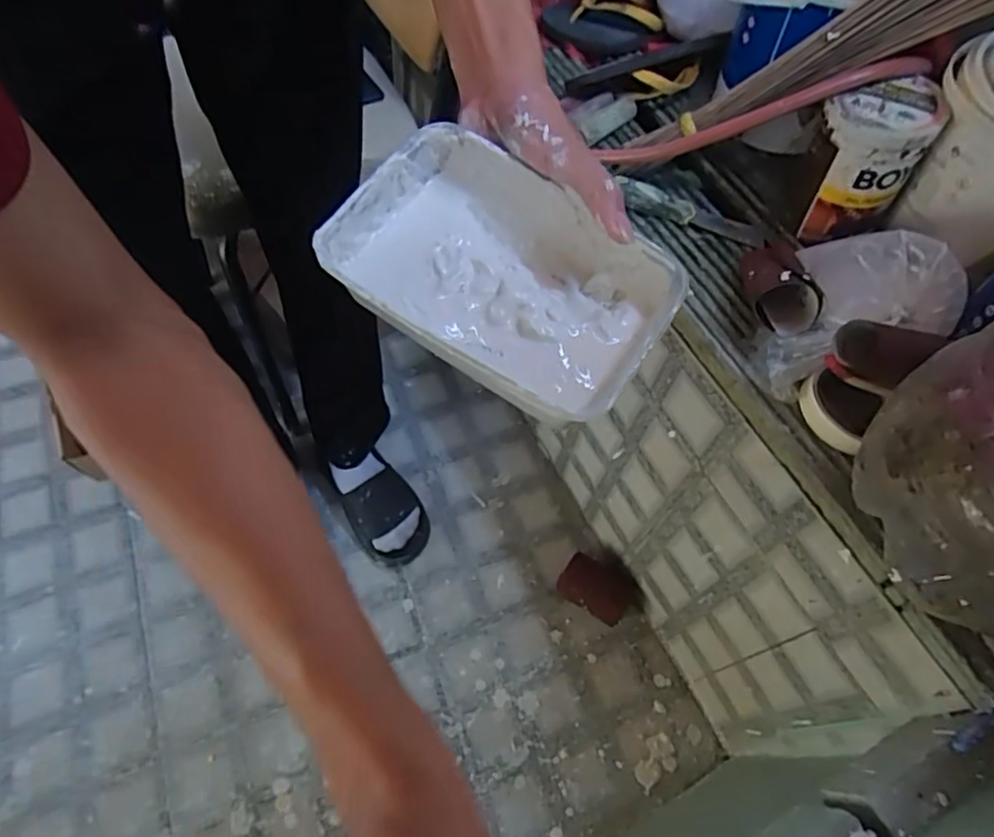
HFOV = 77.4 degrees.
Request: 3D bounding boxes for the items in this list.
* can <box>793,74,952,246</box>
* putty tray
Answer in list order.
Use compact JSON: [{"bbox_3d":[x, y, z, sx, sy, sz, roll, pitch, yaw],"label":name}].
[{"bbox_3d":[0.375,-0.264,0.648,0.098,0.149,0.098,3,60,-5],"label":"can"},{"bbox_3d":[0.003,-0.073,0.323,0.164,0.055,0.112,29,61,13],"label":"putty tray"}]

